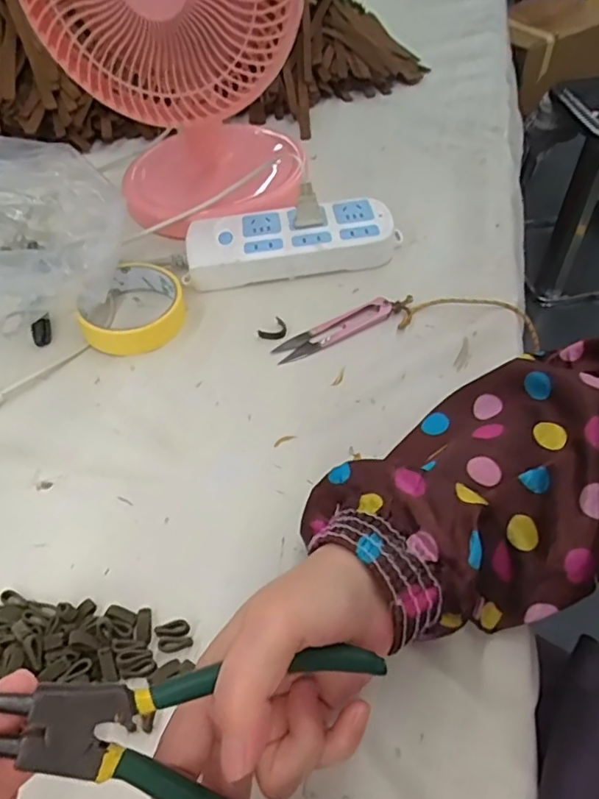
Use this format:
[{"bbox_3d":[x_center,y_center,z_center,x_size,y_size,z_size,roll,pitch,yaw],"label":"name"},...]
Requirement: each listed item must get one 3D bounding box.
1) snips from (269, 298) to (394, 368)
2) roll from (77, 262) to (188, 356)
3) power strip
[{"bbox_3d":[0.028,-0.058,0.466,0.103,0.010,0.025,-26,56,-17],"label":"snips"},{"bbox_3d":[-0.135,-0.076,0.477,0.075,0.024,0.084,8,53,8],"label":"roll"},{"bbox_3d":[-0.008,-0.141,0.517,0.184,0.031,0.070,-6,52,-3],"label":"power strip"}]

